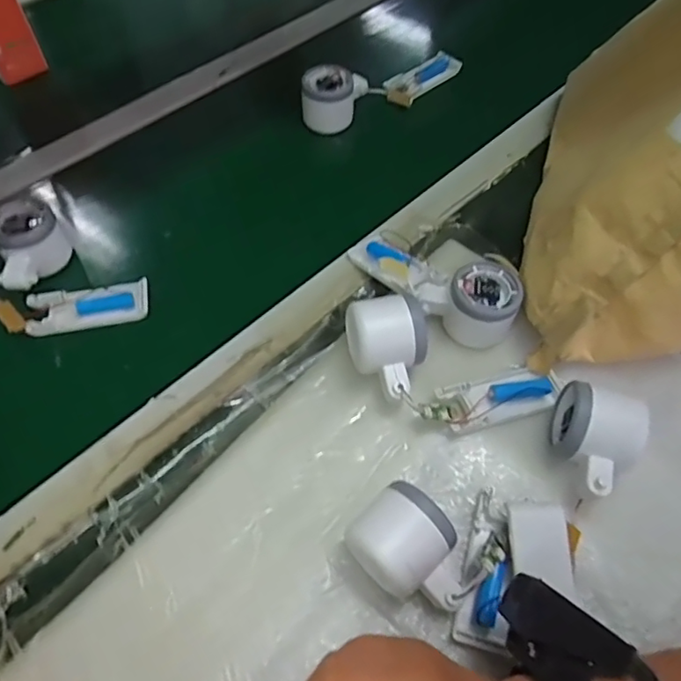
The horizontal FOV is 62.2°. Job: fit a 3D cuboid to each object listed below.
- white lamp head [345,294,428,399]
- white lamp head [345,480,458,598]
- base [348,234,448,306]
[{"bbox_3d":[0.037,0.008,0.446,0.056,0.059,0.072,-6,58,-5],"label":"white lamp head"},{"bbox_3d":[0.039,0.132,0.374,0.055,0.048,0.056,-37,66,-22],"label":"white lamp head"},{"bbox_3d":[0.052,-0.065,0.510,0.039,0.015,0.117,-32,47,-20],"label":"base"}]

